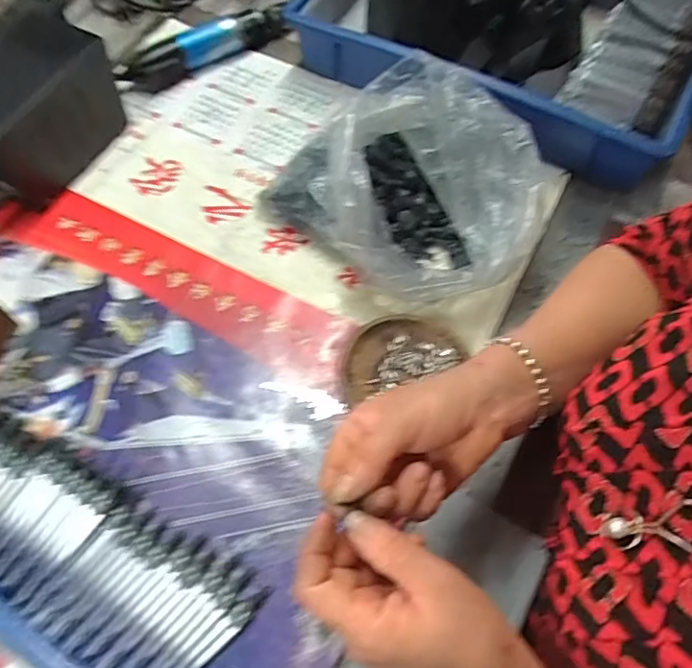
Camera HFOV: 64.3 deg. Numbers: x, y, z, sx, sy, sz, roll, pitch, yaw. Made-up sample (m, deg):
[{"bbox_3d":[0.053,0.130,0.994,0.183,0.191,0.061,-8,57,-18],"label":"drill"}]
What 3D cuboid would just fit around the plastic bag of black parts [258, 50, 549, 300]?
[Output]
[{"bbox_3d":[0.067,-0.140,0.524,0.204,0.107,0.229,-41,68,-19],"label":"plastic bag of black parts"}]

